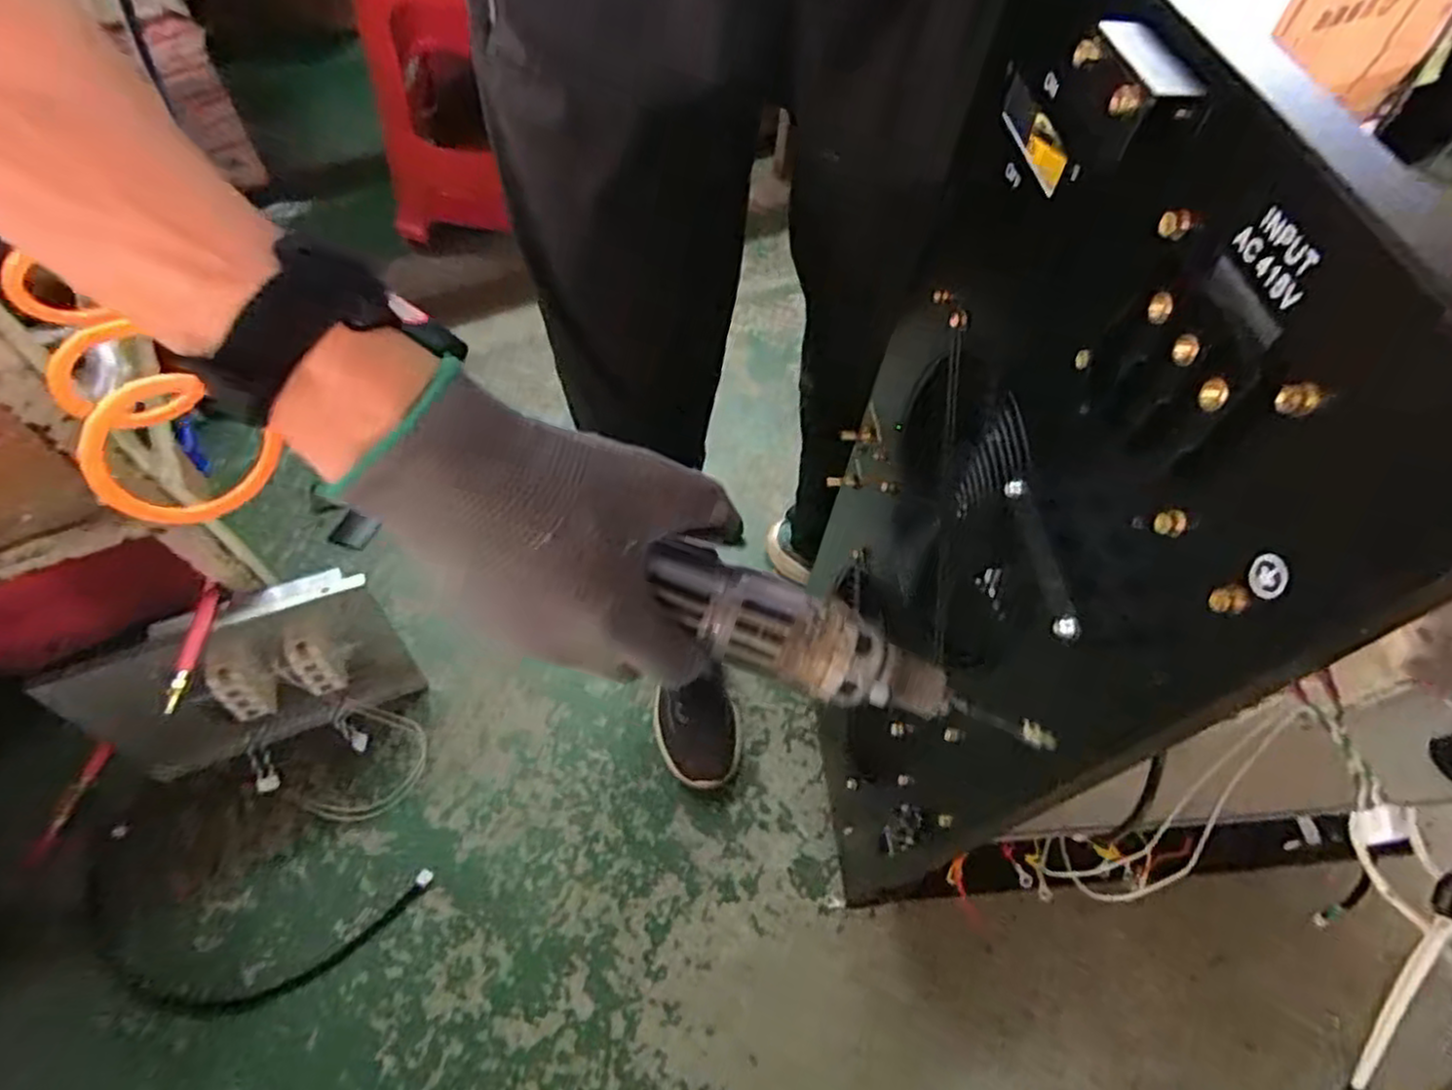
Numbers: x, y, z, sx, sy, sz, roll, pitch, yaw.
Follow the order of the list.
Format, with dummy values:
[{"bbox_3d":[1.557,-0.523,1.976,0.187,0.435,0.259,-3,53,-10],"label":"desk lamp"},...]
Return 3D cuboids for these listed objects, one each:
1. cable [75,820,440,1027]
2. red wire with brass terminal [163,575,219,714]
[{"bbox_3d":[-0.539,0.423,0.792,0.371,0.014,0.166,8,56,0],"label":"cable"},{"bbox_3d":[-0.542,0.090,0.735,0.018,0.021,0.168,-12,40,-13],"label":"red wire with brass terminal"}]

